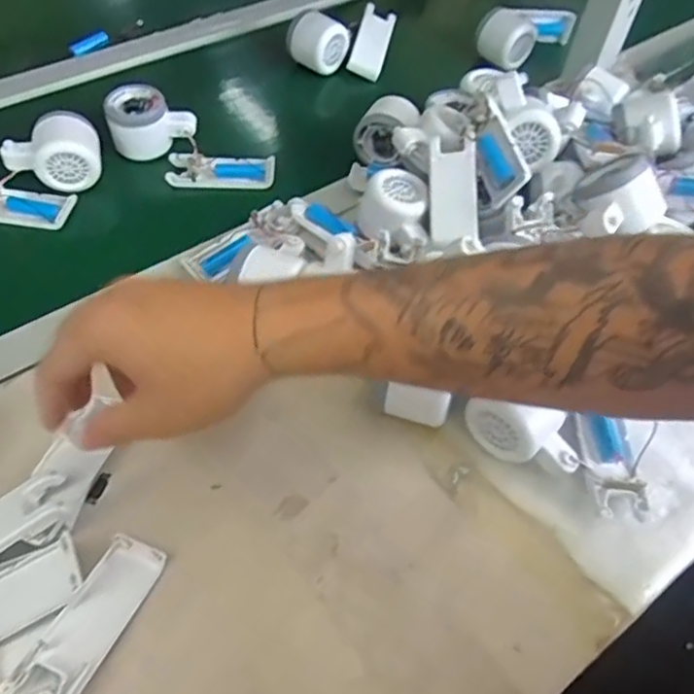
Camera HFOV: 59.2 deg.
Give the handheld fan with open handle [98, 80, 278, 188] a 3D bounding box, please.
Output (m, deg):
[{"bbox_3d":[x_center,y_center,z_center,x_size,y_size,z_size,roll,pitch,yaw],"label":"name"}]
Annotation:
[{"bbox_3d":[-0.157,-0.201,0.604,0.168,0.055,0.068,21,56,10],"label":"handheld fan with open handle"}]

